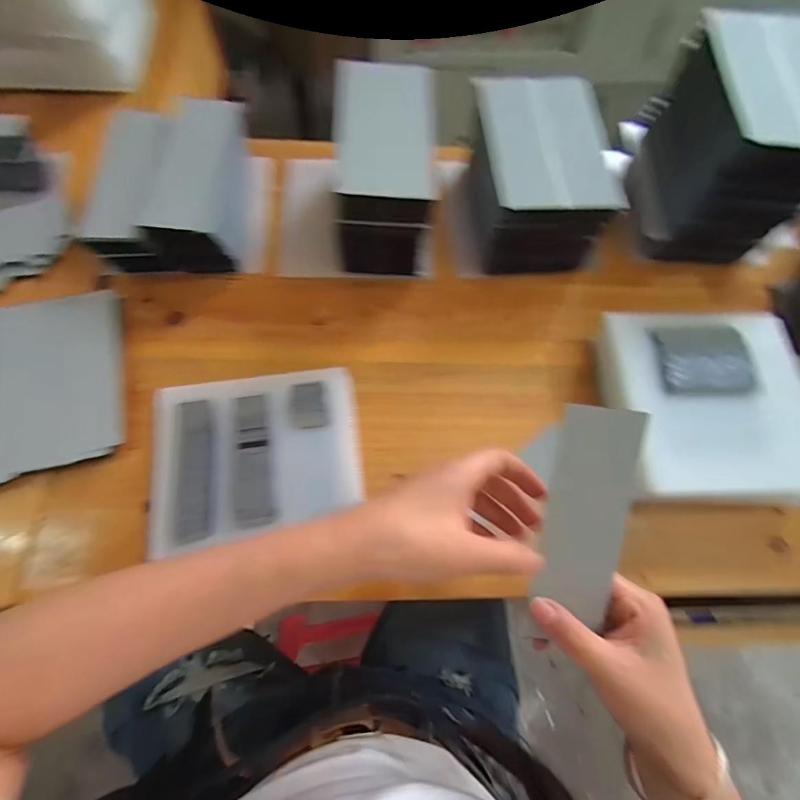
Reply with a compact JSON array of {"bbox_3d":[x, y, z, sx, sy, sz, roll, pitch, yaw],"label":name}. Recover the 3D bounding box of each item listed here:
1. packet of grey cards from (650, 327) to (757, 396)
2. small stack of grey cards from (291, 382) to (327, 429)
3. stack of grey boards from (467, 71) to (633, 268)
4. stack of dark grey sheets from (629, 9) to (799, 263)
[{"bbox_3d":[0.264,-0.036,0.364,0.075,0.011,0.064,1,70,-2],"label":"packet of grey cards"},{"bbox_3d":[-0.080,0.004,0.363,0.028,0.004,0.041,-8,70,-6],"label":"small stack of grey cards"},{"bbox_3d":[0.131,-0.223,0.429,0.125,0.097,0.167,1,70,-3],"label":"stack of grey boards"},{"bbox_3d":[0.323,-0.247,0.419,0.126,0.144,0.158,5,70,-1],"label":"stack of dark grey sheets"}]

